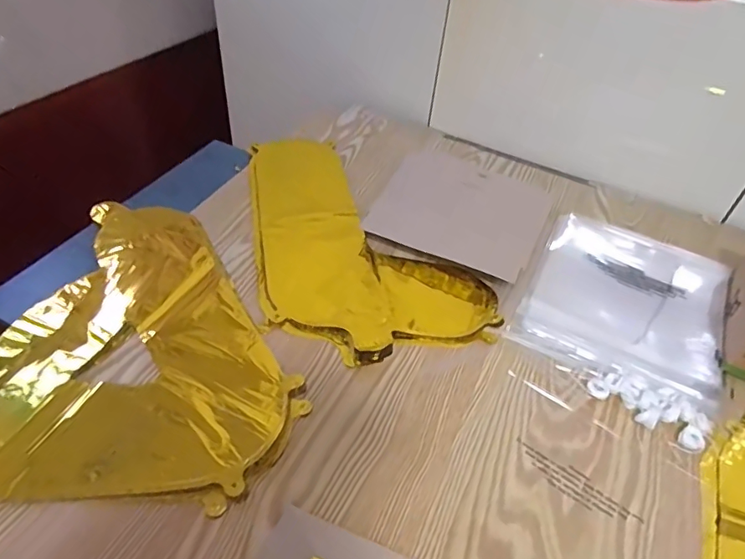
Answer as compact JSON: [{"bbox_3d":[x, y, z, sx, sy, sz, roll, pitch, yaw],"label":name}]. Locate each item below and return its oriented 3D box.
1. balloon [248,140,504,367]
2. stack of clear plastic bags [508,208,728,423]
[{"bbox_3d":[-0.024,-0.065,0.637,0.237,0.013,0.383,-6,46,-14],"label":"balloon"},{"bbox_3d":[0.293,0.021,0.592,0.207,0.011,0.258,25,47,17],"label":"stack of clear plastic bags"}]

